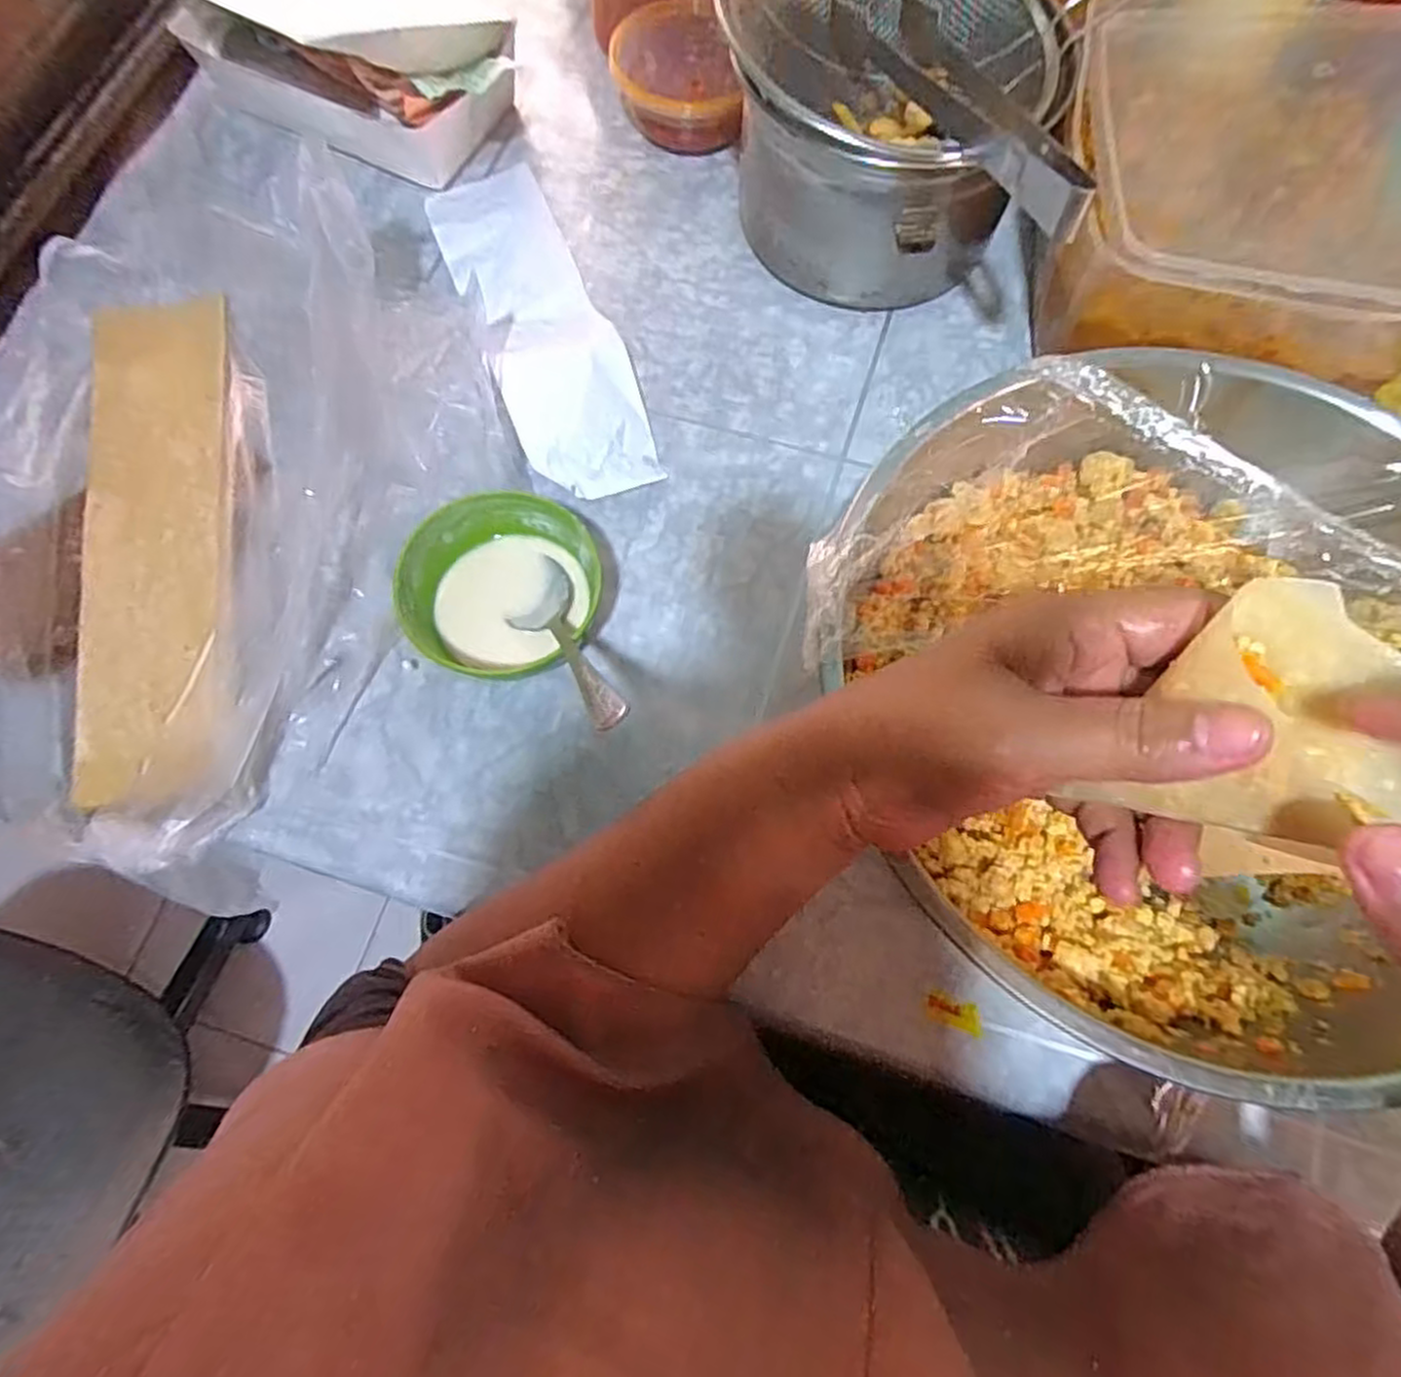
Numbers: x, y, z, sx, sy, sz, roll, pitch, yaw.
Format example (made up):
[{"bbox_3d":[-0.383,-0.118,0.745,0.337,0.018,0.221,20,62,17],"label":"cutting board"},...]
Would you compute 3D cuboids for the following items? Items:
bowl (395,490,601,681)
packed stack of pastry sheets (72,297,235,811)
[{"bbox_3d":[-0.095,-0.047,0.370,0.085,0.046,0.083,0,72,1],"label":"bowl"},{"bbox_3d":[-0.280,-0.085,0.388,0.081,0.031,0.291,-13,72,-3],"label":"packed stack of pastry sheets"}]

